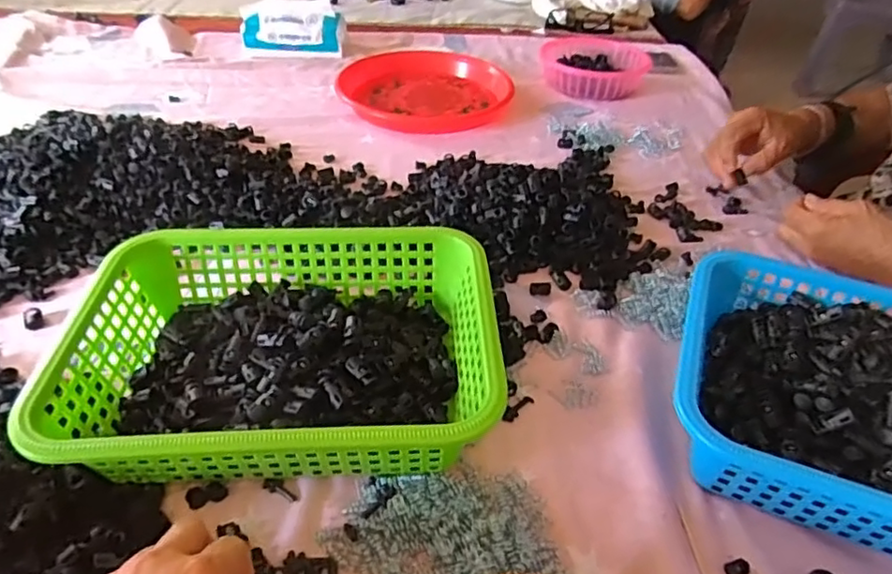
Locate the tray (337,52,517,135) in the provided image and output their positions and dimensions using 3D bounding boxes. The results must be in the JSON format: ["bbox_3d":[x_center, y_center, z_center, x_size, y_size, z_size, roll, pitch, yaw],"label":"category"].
[{"bbox_3d":[-0.038,-0.301,0.899,0.218,0.038,0.215,2,42,-2],"label":"tray"}]

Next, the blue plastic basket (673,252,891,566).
[{"bbox_3d":[0.314,0.088,0.428,0.291,0.073,0.209,18,44,16],"label":"blue plastic basket"}]

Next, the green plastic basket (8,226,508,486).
[{"bbox_3d":[-0.114,0.038,0.454,0.289,0.063,0.198,0,42,-4],"label":"green plastic basket"}]

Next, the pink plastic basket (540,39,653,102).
[{"bbox_3d":[0.234,-0.358,0.978,0.163,0.041,0.170,2,42,-2],"label":"pink plastic basket"}]

